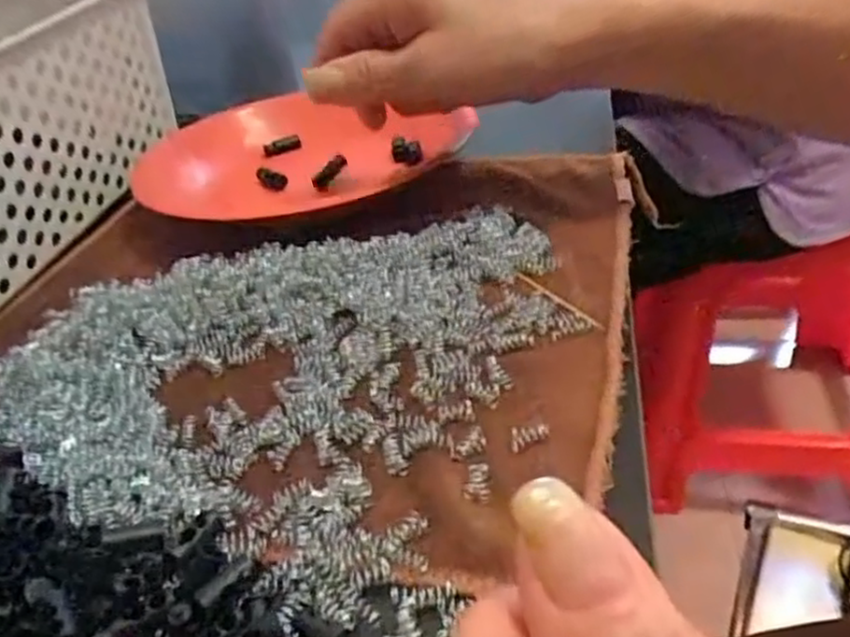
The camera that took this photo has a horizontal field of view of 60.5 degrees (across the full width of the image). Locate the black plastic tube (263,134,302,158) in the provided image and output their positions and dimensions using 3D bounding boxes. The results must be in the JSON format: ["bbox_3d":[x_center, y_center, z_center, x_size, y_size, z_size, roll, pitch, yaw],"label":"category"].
[{"bbox_3d":[-0.095,-0.115,0.486,0.025,0.007,0.009,-23,39,-14],"label":"black plastic tube"}]

